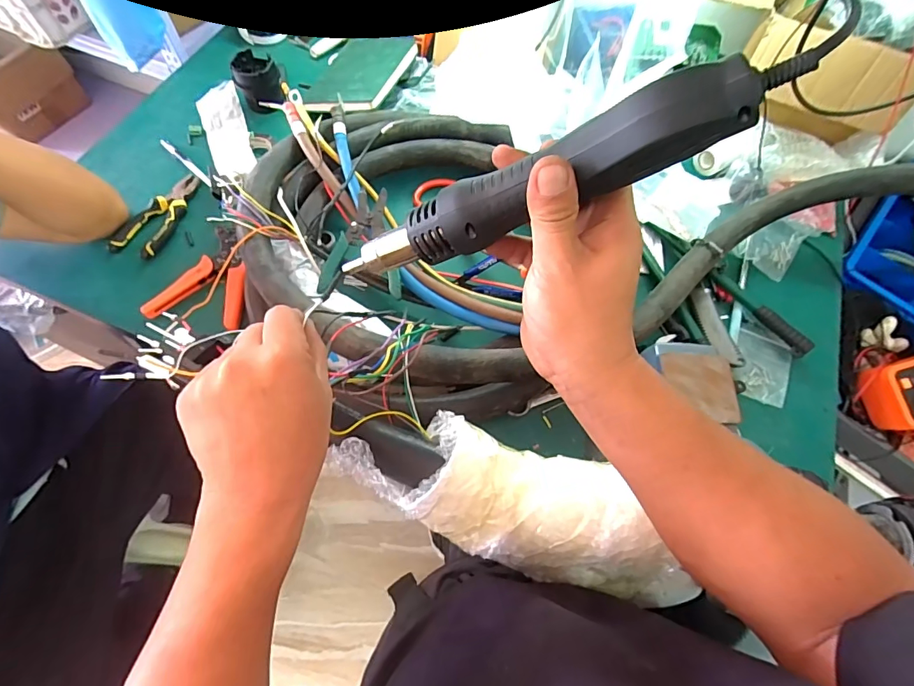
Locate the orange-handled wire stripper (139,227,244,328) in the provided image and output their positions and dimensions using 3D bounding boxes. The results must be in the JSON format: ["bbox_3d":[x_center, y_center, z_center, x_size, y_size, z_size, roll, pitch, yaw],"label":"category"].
[{"bbox_3d":[-0.344,-0.096,0.646,0.126,0.017,0.157,9,64,1],"label":"orange-handled wire stripper"}]

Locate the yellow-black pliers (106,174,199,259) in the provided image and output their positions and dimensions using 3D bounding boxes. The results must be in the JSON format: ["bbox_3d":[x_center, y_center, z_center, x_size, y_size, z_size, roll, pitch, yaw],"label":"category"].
[{"bbox_3d":[-0.454,-0.198,0.693,0.065,0.018,0.154,14,64,3],"label":"yellow-black pliers"}]

